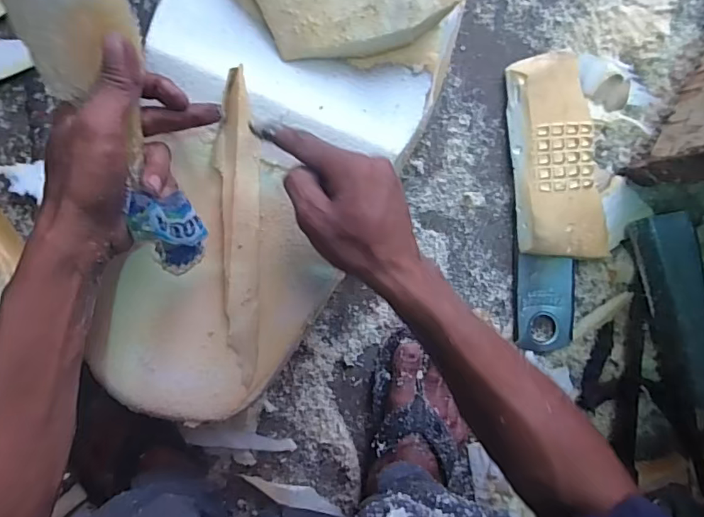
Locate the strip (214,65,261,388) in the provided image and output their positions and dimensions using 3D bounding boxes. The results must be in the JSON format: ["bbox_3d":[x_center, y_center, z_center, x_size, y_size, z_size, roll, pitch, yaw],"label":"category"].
[{"bbox_3d":[-0.094,-0.022,0.425,0.033,0.015,0.254,-1,99,-7],"label":"strip"}]

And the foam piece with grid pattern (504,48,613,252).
[{"bbox_3d":[0.240,-0.116,0.589,0.099,0.027,0.233,-9,97,-6],"label":"foam piece with grid pattern"}]

